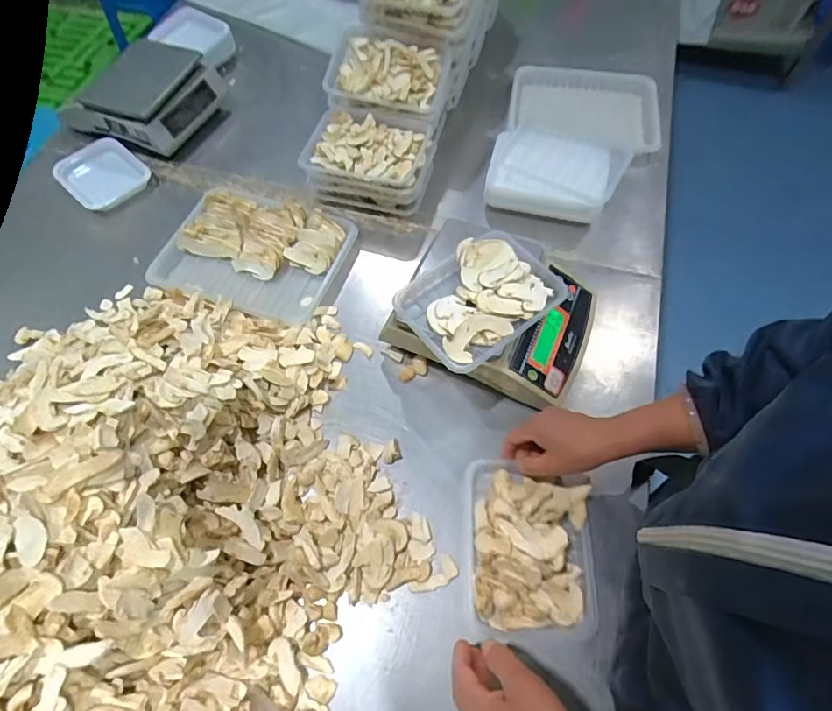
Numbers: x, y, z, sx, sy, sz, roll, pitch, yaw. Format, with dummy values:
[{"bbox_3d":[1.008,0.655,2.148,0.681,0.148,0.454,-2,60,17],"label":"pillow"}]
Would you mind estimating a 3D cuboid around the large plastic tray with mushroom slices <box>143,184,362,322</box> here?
[{"bbox_3d":[-0.245,-0.156,0.747,0.266,0.042,0.199,20,64,10],"label":"large plastic tray with mushroom slices"}]

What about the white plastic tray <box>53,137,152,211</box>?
[{"bbox_3d":[-0.530,-0.305,0.836,0.141,0.029,0.117,38,69,18],"label":"white plastic tray"}]

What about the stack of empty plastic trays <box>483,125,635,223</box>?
[{"bbox_3d":[0.226,-0.288,0.801,0.210,0.090,0.142,12,63,6],"label":"stack of empty plastic trays"}]

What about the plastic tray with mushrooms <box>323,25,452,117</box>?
[{"bbox_3d":[-0.047,-0.447,0.789,0.188,0.066,0.138,21,65,10],"label":"plastic tray with mushrooms"}]

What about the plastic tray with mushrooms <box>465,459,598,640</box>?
[{"bbox_3d":[0.127,0.207,0.542,0.138,0.038,0.174,1,63,1],"label":"plastic tray with mushrooms"}]

